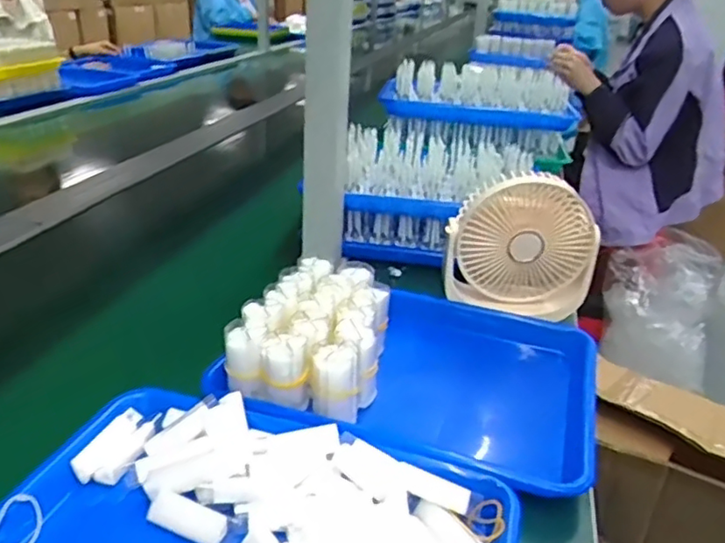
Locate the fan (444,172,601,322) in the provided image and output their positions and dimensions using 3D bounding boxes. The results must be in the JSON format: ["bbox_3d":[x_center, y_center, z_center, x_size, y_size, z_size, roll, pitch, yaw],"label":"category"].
[{"bbox_3d":[0.175,-0.026,0.676,0.158,0.155,0.053,-2,27,-11],"label":"fan"}]

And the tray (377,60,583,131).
[{"bbox_3d":[0.191,-0.299,1.029,0.314,0.049,0.193,5,44,6],"label":"tray"}]

